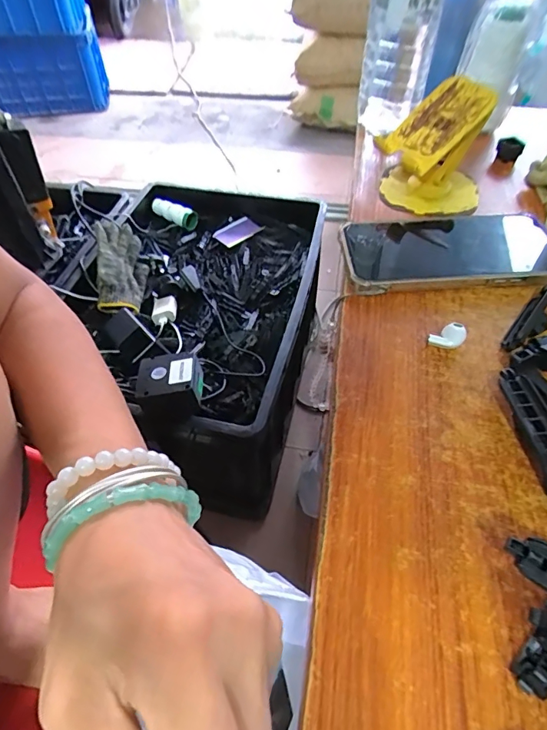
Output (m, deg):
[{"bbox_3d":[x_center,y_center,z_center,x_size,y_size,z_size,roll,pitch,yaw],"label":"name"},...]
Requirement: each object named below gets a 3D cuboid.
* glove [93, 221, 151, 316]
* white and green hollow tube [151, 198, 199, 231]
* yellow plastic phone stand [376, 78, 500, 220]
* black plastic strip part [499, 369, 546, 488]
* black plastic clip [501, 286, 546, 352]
[{"bbox_3d":[-0.280,-0.181,0.824,0.023,0.104,0.228,-28,61,28],"label":"glove"},{"bbox_3d":[-0.219,-0.334,0.989,0.127,0.030,0.034,30,57,23],"label":"white and green hollow tube"},{"bbox_3d":[0.144,-0.191,0.398,0.098,0.090,0.081,14,51,11],"label":"yellow plastic phone stand"},{"bbox_3d":[0.151,0.036,0.253,0.022,0.011,0.078,-7,51,-5],"label":"black plastic strip part"},{"bbox_3d":[0.183,-0.034,0.311,0.076,0.015,0.017,-38,59,-26],"label":"black plastic clip"}]

